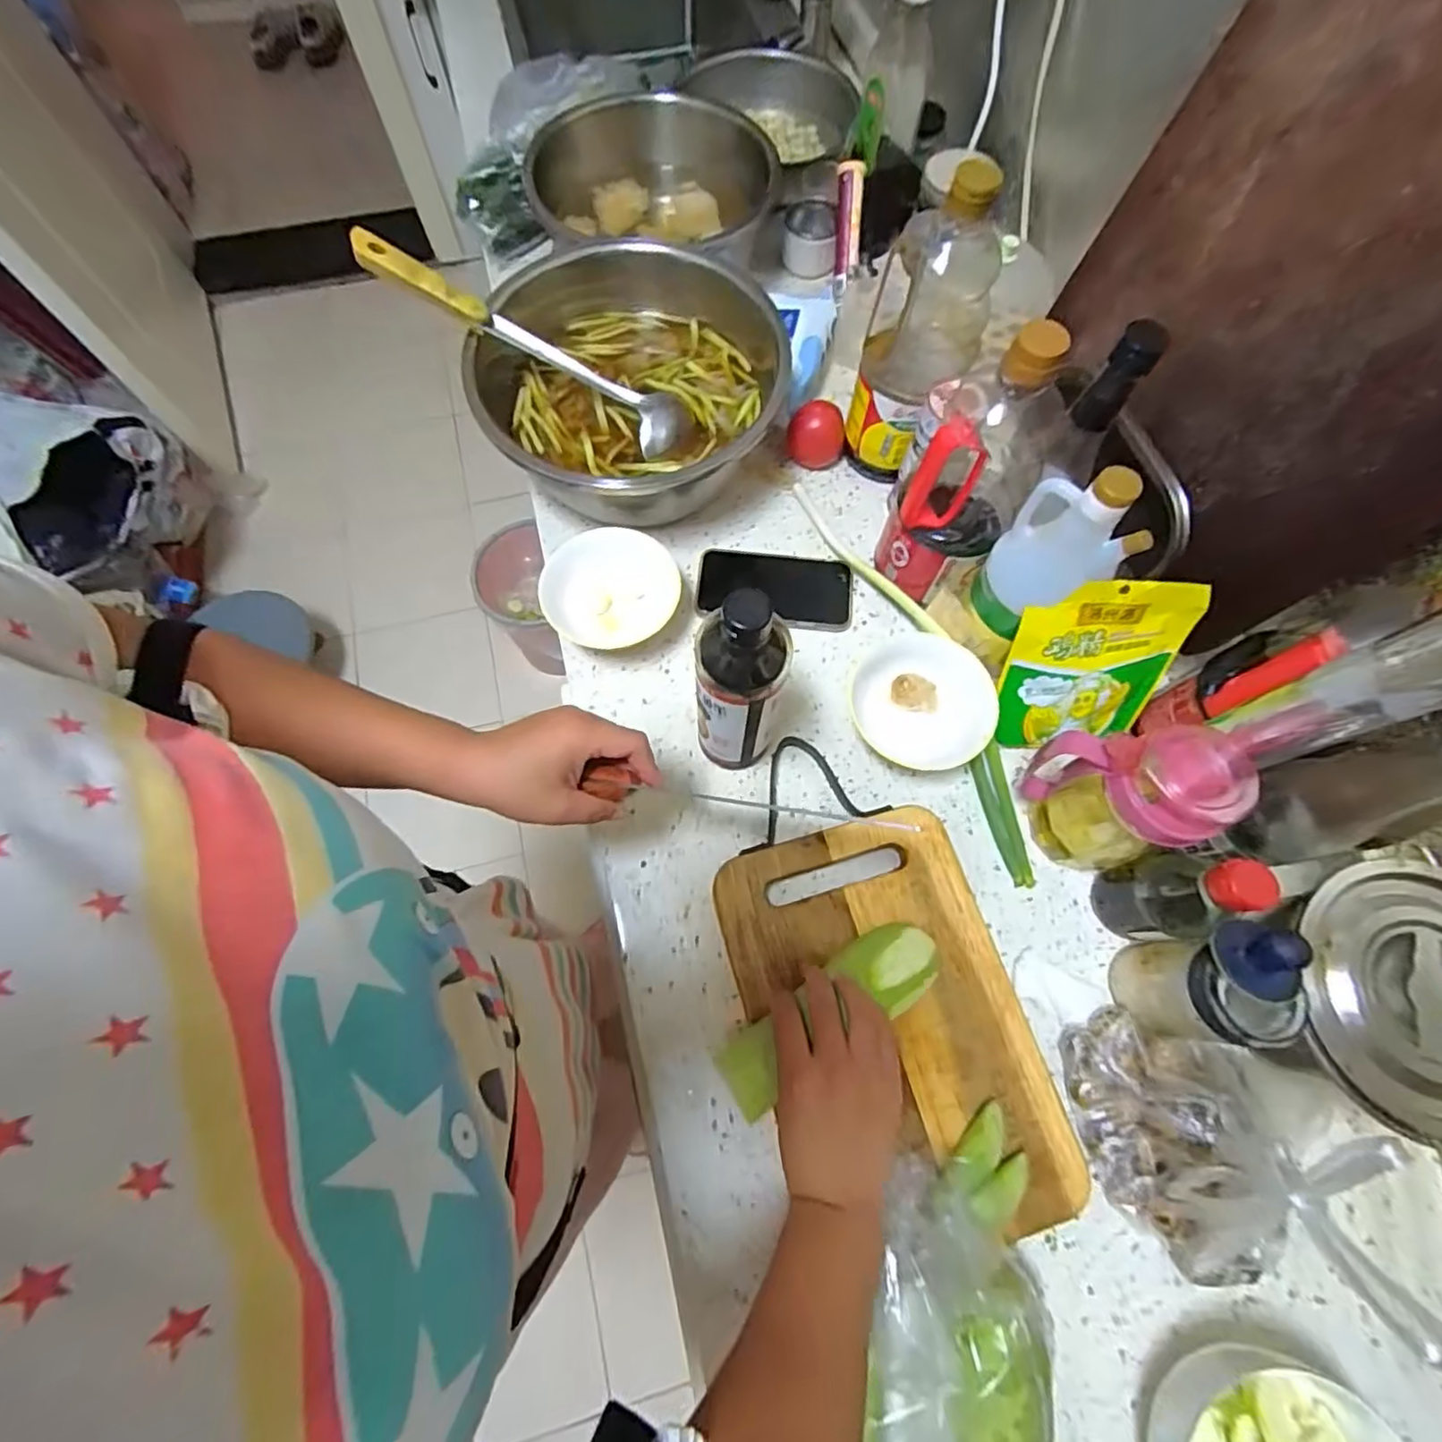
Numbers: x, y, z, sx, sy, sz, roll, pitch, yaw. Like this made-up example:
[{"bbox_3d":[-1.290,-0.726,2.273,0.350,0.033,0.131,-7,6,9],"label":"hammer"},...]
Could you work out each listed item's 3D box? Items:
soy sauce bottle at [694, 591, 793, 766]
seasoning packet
[{"bbox_3d":[0.014,-0.021,0.461,0.062,0.248,0.052,-1,70,-1],"label":"soy sauce bottle"},{"bbox_3d":[0.301,-0.044,0.517,0.135,0.144,0.020,-5,35,0],"label":"seasoning packet"}]

